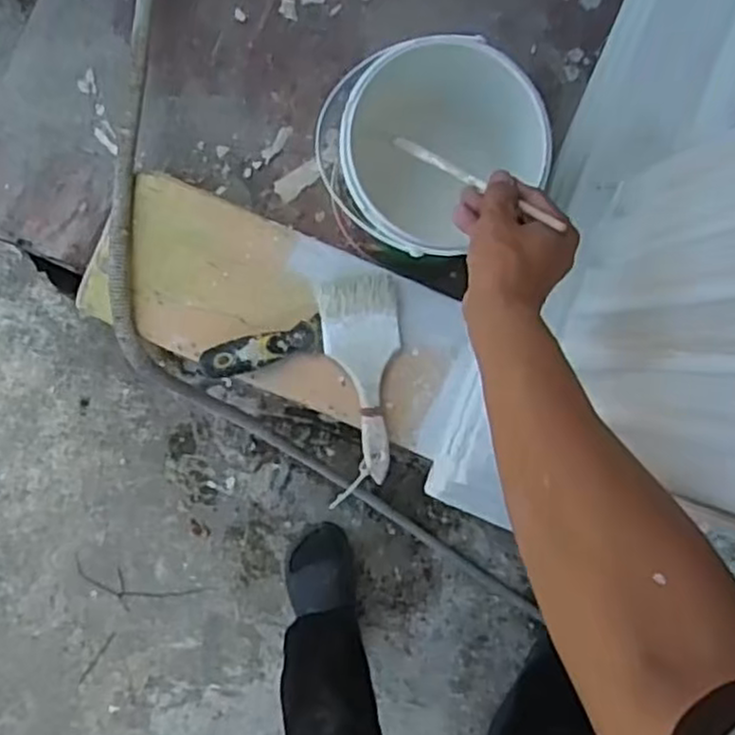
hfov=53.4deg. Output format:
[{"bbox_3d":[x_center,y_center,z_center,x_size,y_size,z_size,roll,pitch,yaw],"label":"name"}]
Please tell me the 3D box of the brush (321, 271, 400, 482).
[{"bbox_3d":[-0.002,0.008,0.695,0.072,0.014,0.186,-5,92,-8],"label":"brush"}]

